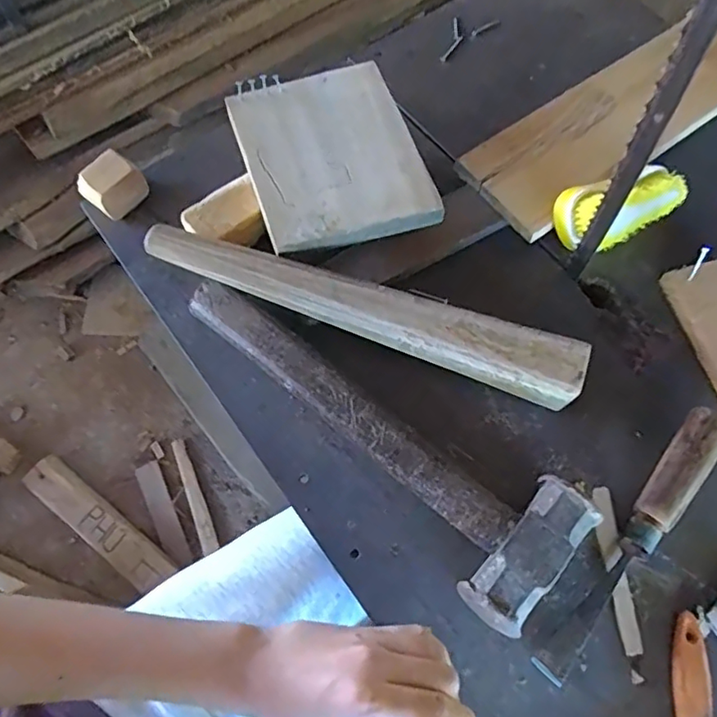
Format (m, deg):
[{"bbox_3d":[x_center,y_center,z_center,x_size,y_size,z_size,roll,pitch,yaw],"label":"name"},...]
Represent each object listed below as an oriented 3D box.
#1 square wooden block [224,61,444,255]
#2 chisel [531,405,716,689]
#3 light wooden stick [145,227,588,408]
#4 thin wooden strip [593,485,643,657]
[{"bbox_3d":[-0.024,-0.179,0.496,0.141,0.024,0.174,-18,68,-7],"label":"square wooden block"},{"bbox_3d":[0.204,0.133,0.417,0.031,0.023,0.228,36,72,14],"label":"chisel"},{"bbox_3d":[0.002,-0.043,0.464,0.363,0.049,0.054,19,69,8],"label":"light wooden stick"},{"bbox_3d":[0.191,0.155,0.425,0.017,0.006,0.116,-4,73,-9],"label":"thin wooden strip"}]

